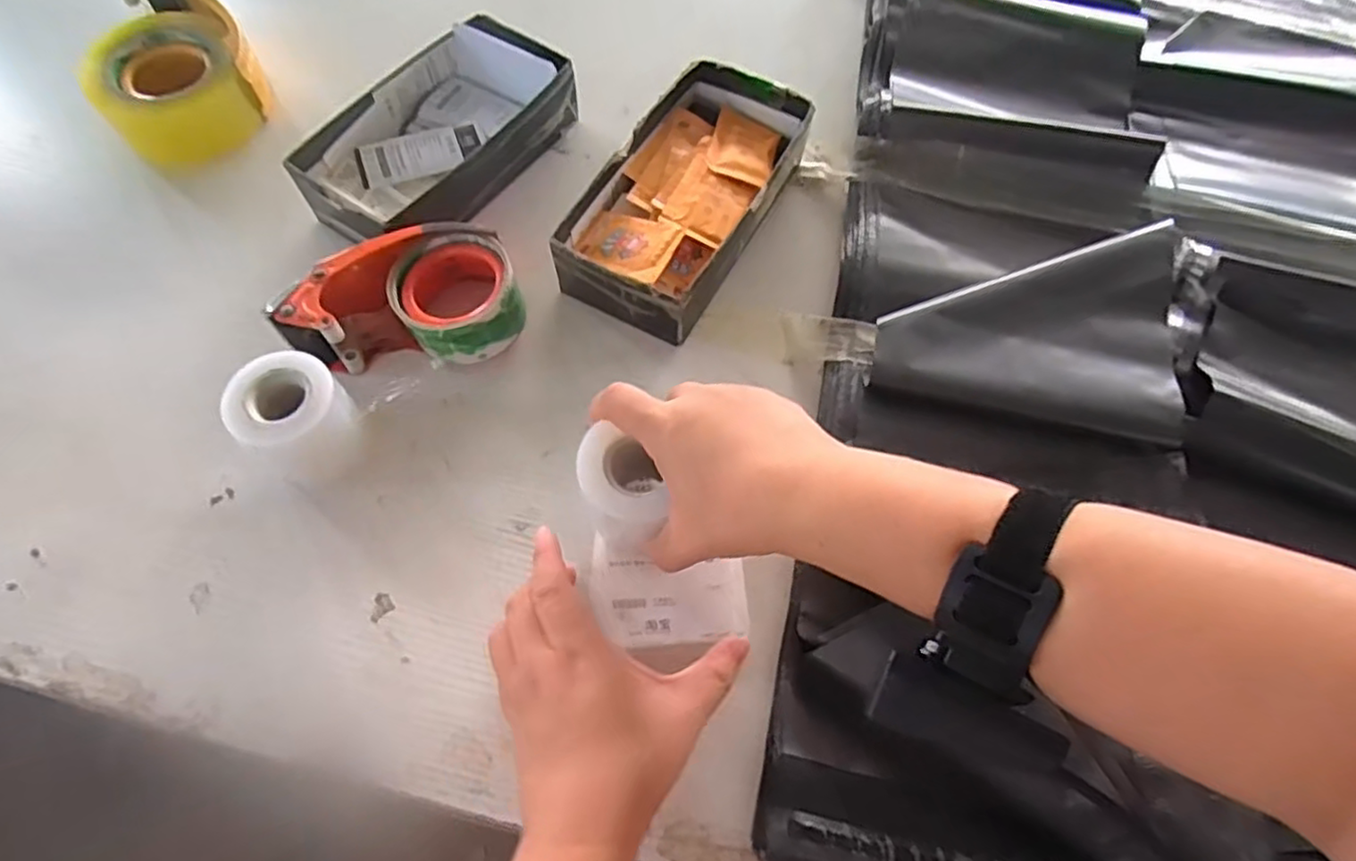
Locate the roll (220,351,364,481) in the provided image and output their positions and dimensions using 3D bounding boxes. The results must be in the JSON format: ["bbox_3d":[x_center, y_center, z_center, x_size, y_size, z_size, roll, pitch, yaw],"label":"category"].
[{"bbox_3d":[-0.230,-0.003,0.422,0.065,0.071,0.060,1,67,-2],"label":"roll"}]

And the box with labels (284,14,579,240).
[{"bbox_3d":[-0.183,-0.228,0.535,0.114,0.061,0.206,30,69,10],"label":"box with labels"}]

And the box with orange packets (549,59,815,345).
[{"bbox_3d":[0.009,-0.180,0.522,0.113,0.061,0.225,28,68,9],"label":"box with orange packets"}]

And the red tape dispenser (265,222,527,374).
[{"bbox_3d":[-0.186,-0.090,0.470,0.151,0.058,0.089,-7,67,-6],"label":"red tape dispenser"}]

